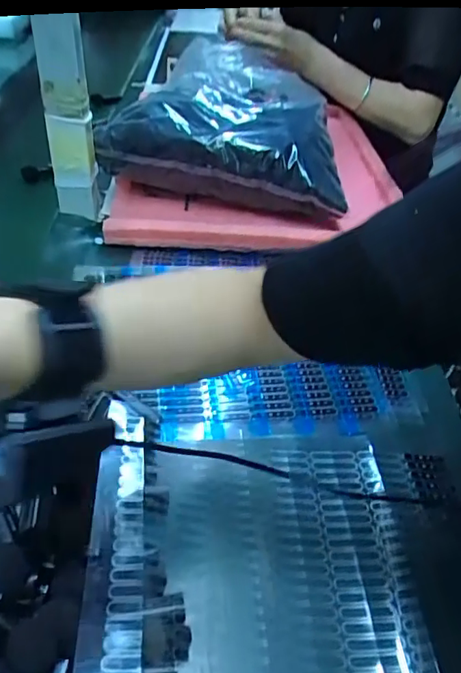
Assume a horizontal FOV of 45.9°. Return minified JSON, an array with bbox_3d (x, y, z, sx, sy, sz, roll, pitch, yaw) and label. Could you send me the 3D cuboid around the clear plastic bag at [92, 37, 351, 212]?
[{"bbox_3d":[0.012,-0.299,0.711,0.275,0.086,0.316,8,39,5],"label":"clear plastic bag"}]

